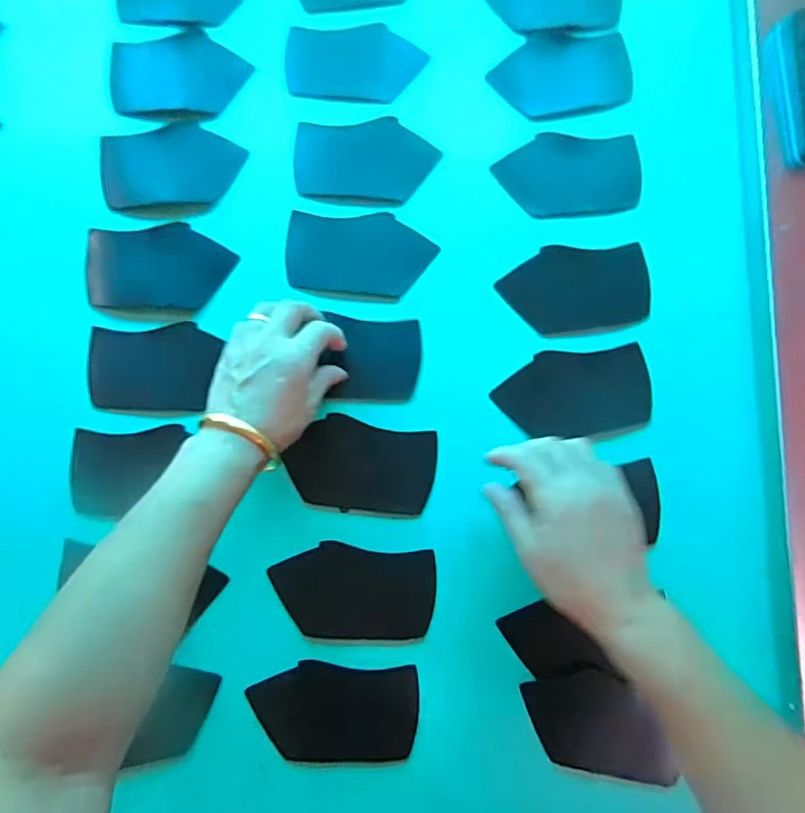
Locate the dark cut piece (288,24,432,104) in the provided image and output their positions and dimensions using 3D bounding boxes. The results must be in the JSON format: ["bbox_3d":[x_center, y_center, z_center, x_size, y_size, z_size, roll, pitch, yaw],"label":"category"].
[{"bbox_3d":[-0.045,-0.321,0.520,0.124,0.007,0.073,5,82,1],"label":"dark cut piece"}]

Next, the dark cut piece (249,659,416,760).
[{"bbox_3d":[-0.052,0.242,0.438,0.127,0.006,0.074,-2,82,0],"label":"dark cut piece"}]

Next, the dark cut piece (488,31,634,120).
[{"bbox_3d":[0.150,-0.310,0.517,0.127,0.007,0.081,-12,82,-1],"label":"dark cut piece"}]

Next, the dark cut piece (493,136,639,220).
[{"bbox_3d":[0.152,-0.209,0.504,0.126,0.004,0.073,-6,85,-1],"label":"dark cut piece"}]

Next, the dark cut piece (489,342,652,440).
[{"bbox_3d":[0.147,-0.012,0.475,0.129,0.008,0.071,-6,88,1],"label":"dark cut piece"}]

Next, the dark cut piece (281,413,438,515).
[{"bbox_3d":[-0.034,0.050,0.465,0.118,0.009,0.074,11,82,2],"label":"dark cut piece"}]

